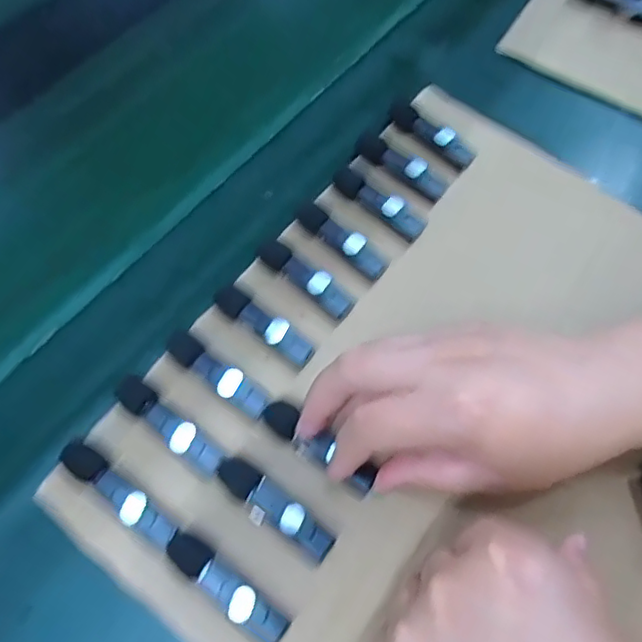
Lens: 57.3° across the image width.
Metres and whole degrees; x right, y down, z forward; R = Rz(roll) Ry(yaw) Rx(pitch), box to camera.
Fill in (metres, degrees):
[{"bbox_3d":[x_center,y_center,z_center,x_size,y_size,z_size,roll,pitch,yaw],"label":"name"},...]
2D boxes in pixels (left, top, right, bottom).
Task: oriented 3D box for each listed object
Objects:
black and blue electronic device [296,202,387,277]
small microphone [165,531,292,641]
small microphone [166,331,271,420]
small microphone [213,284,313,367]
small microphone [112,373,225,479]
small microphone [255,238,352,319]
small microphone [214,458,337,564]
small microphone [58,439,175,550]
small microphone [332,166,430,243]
[{"bbox_3d":[0.011,-0.050,0.344,0.064,0.009,0.014,37,68,17],"label":"black and blue electronic device"},{"bbox_3d":[-0.043,0.120,0.266,0.064,0.017,0.015,35,68,17],"label":"small microphone"},{"bbox_3d":[-0.054,0.028,0.306,0.061,0.011,0.015,34,67,16],"label":"small microphone"},{"bbox_3d":[-0.032,0.002,0.321,0.062,0.009,0.015,33,67,16],"label":"small microphone"},{"bbox_3d":[-0.076,0.051,0.292,0.064,0.010,0.015,36,68,17],"label":"small microphone"},{"bbox_3d":[-0.009,-0.025,0.333,0.065,0.010,0.015,36,68,17],"label":"small microphone"},{"bbox_3d":[-0.022,0.089,0.283,0.064,0.017,0.015,33,67,16],"label":"small microphone"},{"bbox_3d":[-0.096,0.081,0.278,0.067,0.013,0.014,35,67,16],"label":"small microphone"},{"bbox_3d":[0.034,-0.074,0.357,0.066,0.009,0.015,36,69,13],"label":"small microphone"}]

